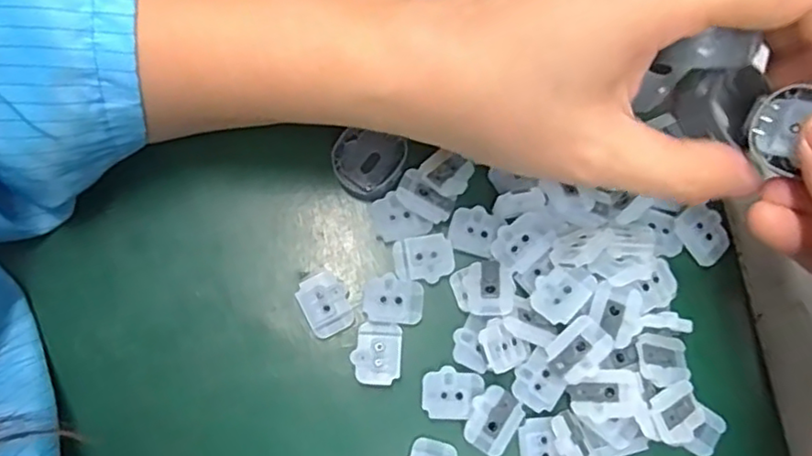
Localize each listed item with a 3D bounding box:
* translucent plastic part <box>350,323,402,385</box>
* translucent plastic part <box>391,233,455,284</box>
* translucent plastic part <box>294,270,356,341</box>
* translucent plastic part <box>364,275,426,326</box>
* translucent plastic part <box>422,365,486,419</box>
[{"bbox_3d":[-0.010,0.043,0.222,0.017,0.004,0.020,3,76,-1],"label":"translucent plastic part"},{"bbox_3d":[0.007,0.011,0.233,0.021,0.004,0.016,-11,76,-4],"label":"translucent plastic part"},{"bbox_3d":[-0.028,0.027,0.225,0.017,0.004,0.021,-24,78,-7],"label":"translucent plastic part"},{"bbox_3d":[-0.004,0.026,0.228,0.021,0.006,0.016,6,76,0],"label":"translucent plastic part"},{"bbox_3d":[0.016,0.057,0.220,0.021,0.004,0.017,1,76,-1],"label":"translucent plastic part"}]

